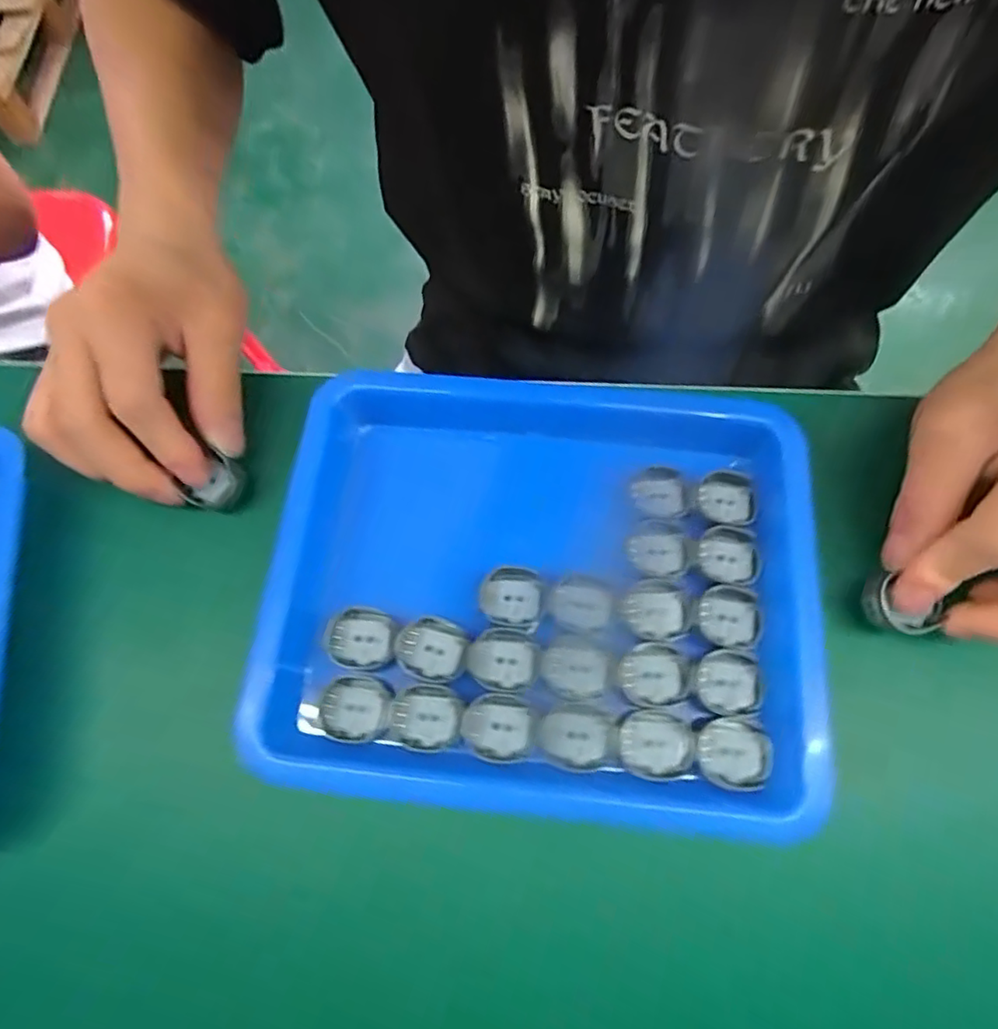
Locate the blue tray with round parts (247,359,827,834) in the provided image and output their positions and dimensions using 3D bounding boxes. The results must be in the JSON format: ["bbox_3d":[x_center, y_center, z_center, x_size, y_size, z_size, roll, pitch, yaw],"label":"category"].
[{"bbox_3d":[0.016,0.021,0.250,0.212,0.024,0.186,4,71,3],"label":"blue tray with round parts"}]

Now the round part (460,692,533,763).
[{"bbox_3d":[-0.001,0.083,0.230,0.027,0.005,0.025,0,71,1],"label":"round part"}]

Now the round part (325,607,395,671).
[{"bbox_3d":[-0.057,0.051,0.244,0.026,0.005,0.024,0,71,1],"label":"round part"}]

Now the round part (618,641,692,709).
[{"bbox_3d":[0.063,0.065,0.238,0.027,0.004,0.025,0,71,1],"label":"round part"}]

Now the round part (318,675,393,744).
[{"bbox_3d":[-0.057,0.077,0.234,0.027,0.004,0.025,0,71,1],"label":"round part"}]

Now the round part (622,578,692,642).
[{"bbox_3d":[0.066,0.039,0.246,0.027,0.004,0.025,0,71,1],"label":"round part"}]

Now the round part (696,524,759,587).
[{"bbox_3d":[0.098,0.017,0.254,0.024,0.006,0.026,0,71,1],"label":"round part"}]

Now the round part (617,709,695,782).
[{"bbox_3d":[0.060,0.089,0.230,0.028,0.008,0.024,3,71,2],"label":"round part"}]

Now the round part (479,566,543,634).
[{"bbox_3d":[0.006,0.035,0.249,0.026,0.004,0.026,0,71,1],"label":"round part"}]

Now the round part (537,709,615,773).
[{"bbox_3d":[0.030,0.087,0.228,0.028,0.005,0.022,9,71,4],"label":"round part"}]

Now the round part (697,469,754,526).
[{"bbox_3d":[0.101,-0.008,0.262,0.024,0.008,0.023,0,71,1],"label":"round part"}]

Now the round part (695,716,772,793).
[{"bbox_3d":[0.089,0.092,0.228,0.027,0.010,0.026,0,71,1],"label":"round part"}]

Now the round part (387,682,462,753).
[{"bbox_3d":[-0.029,0.080,0.233,0.028,0.004,0.025,3,71,2],"label":"round part"}]

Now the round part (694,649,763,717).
[{"bbox_3d":[0.091,0.067,0.237,0.025,0.009,0.025,9,71,4],"label":"round part"}]

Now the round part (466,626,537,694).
[{"bbox_3d":[0.001,0.058,0.239,0.027,0.004,0.025,0,71,1],"label":"round part"}]

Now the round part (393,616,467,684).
[{"bbox_3d":[-0.028,0.055,0.241,0.029,0.004,0.025,18,72,7],"label":"round part"}]

